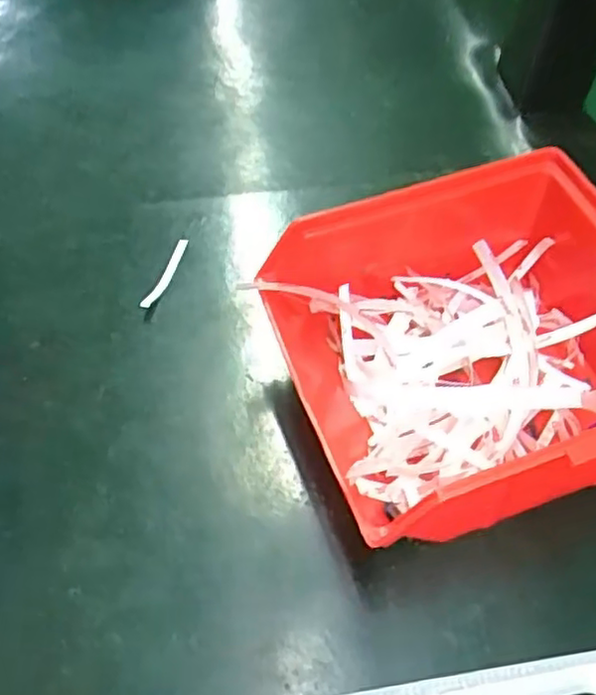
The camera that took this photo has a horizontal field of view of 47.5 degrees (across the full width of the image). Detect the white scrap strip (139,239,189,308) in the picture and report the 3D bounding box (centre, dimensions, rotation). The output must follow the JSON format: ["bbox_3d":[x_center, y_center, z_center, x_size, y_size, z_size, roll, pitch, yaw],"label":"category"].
[{"bbox_3d":[-0.063,-0.035,0.325,0.006,0.004,0.045,15,56,12],"label":"white scrap strip"}]

